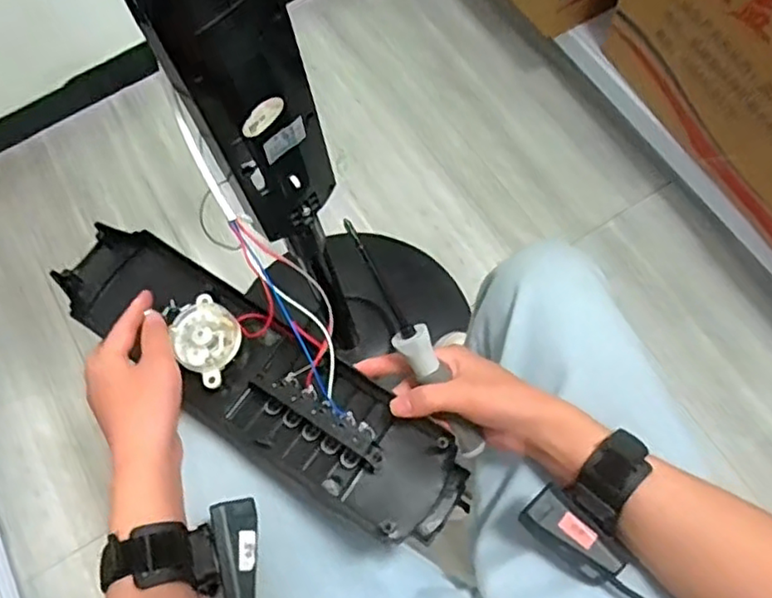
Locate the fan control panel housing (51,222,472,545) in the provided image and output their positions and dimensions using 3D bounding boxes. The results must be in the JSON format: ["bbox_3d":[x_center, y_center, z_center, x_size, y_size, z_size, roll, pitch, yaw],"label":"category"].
[{"bbox_3d":[-0.101,0.049,0.489,0.357,0.066,0.098,33,71,15],"label":"fan control panel housing"}]

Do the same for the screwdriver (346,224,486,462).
[{"bbox_3d":[0.022,0.035,0.476,0.024,0.021,0.203,-32,101,-12],"label":"screwdriver"}]

